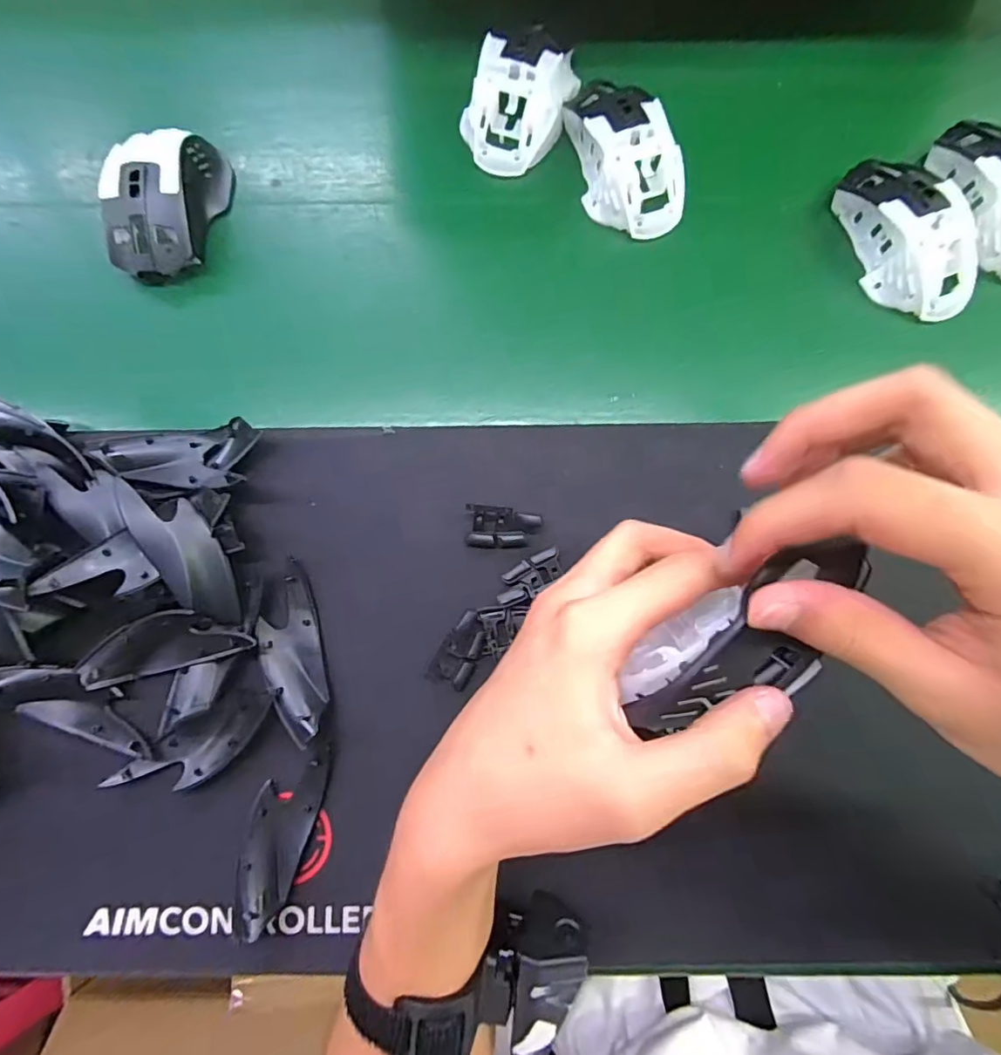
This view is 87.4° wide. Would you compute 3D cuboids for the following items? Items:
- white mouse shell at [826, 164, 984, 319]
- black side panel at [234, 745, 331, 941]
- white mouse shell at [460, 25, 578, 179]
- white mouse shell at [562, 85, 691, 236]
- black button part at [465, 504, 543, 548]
[{"bbox_3d":[0.267,-0.191,0.339,0.056,0.035,0.110,-18,79,-4],"label":"white mouse shell"},{"bbox_3d":[-0.121,0.165,0.285,0.033,0.021,0.090,19,79,3],"label":"black side panel"},{"bbox_3d":[0.016,-0.300,0.360,0.065,0.034,0.103,19,79,3],"label":"white mouse shell"},{"bbox_3d":[0.086,-0.251,0.351,0.064,0.034,0.107,-13,79,-3],"label":"white mouse shell"},{"bbox_3d":[0.002,0.000,0.302,0.042,0.012,0.022,2,79,0],"label":"black button part"}]

